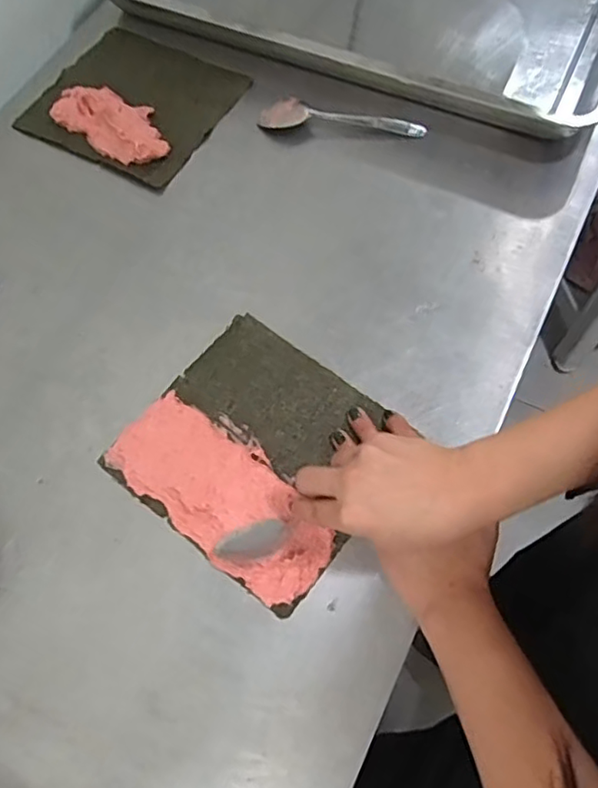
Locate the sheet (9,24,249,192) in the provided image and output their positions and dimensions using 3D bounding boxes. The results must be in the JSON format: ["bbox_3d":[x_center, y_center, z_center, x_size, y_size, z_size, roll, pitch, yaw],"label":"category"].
[{"bbox_3d":[-0.175,-0.321,0.646,0.184,0.033,0.182,27,69,13],"label":"sheet"}]

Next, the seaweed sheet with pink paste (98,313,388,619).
[{"bbox_3d":[-0.030,0.043,0.480,0.189,0.013,0.177,35,69,18],"label":"seaweed sheet with pink paste"}]

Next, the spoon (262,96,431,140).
[{"bbox_3d":[0.044,-0.285,0.621,0.171,0.021,0.031,4,66,3],"label":"spoon"}]

